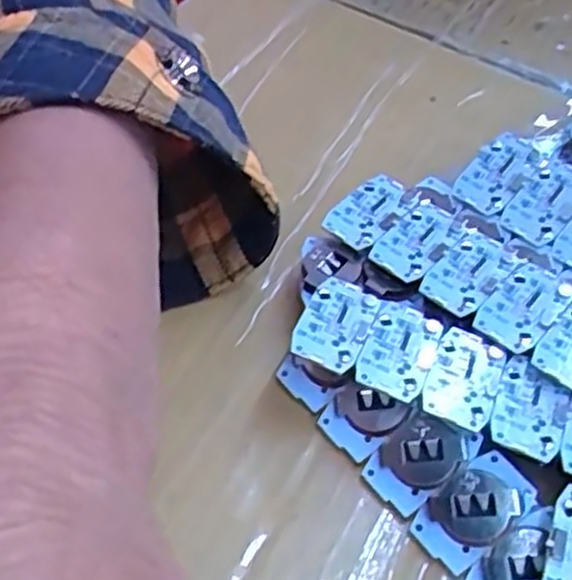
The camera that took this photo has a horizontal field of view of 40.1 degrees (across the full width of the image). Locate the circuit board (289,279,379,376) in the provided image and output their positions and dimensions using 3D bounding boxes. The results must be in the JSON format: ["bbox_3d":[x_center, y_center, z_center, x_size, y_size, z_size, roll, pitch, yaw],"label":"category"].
[{"bbox_3d":[0.013,0.010,0.211,0.018,0.006,0.029,21,51,10],"label":"circuit board"}]

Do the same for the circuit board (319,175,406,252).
[{"bbox_3d":[0.025,-0.025,0.239,0.017,0.004,0.027,35,66,22],"label":"circuit board"}]

